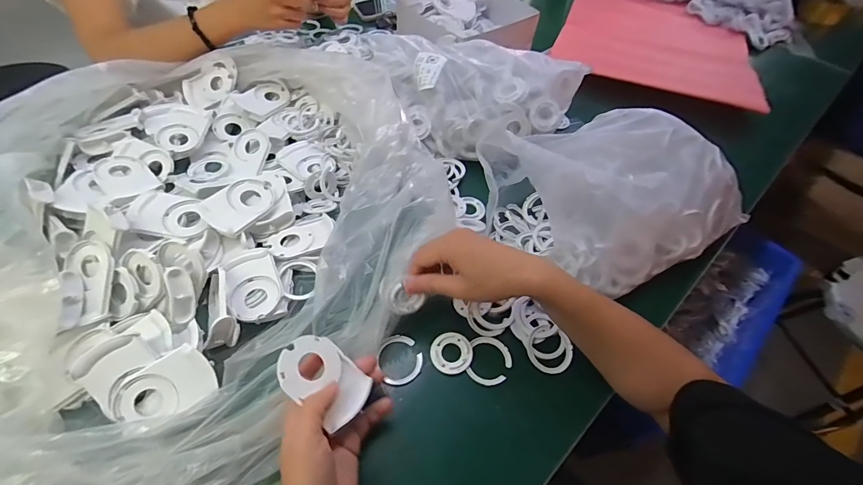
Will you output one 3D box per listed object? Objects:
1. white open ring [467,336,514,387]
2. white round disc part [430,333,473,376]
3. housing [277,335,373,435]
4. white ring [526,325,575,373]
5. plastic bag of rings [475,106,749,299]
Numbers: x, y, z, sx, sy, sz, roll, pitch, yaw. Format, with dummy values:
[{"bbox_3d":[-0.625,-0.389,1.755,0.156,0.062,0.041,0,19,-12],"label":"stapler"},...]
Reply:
[{"bbox_3d":[0.063,0.127,0.400,0.046,0.005,0.051,10,54,3],"label":"white open ring"},{"bbox_3d":[0.022,0.118,0.402,0.043,0.005,0.045,2,54,-3],"label":"white round disc part"},{"bbox_3d":[-0.096,0.118,0.327,0.077,0.018,0.056,38,41,-2],"label":"housing"},{"bbox_3d":[0.128,0.114,0.405,0.049,0.011,0.050,2,54,-3],"label":"white ring"},{"bbox_3d":[0.228,-0.067,0.473,0.284,0.109,0.220,-21,58,-18],"label":"plastic bag of rings"}]

